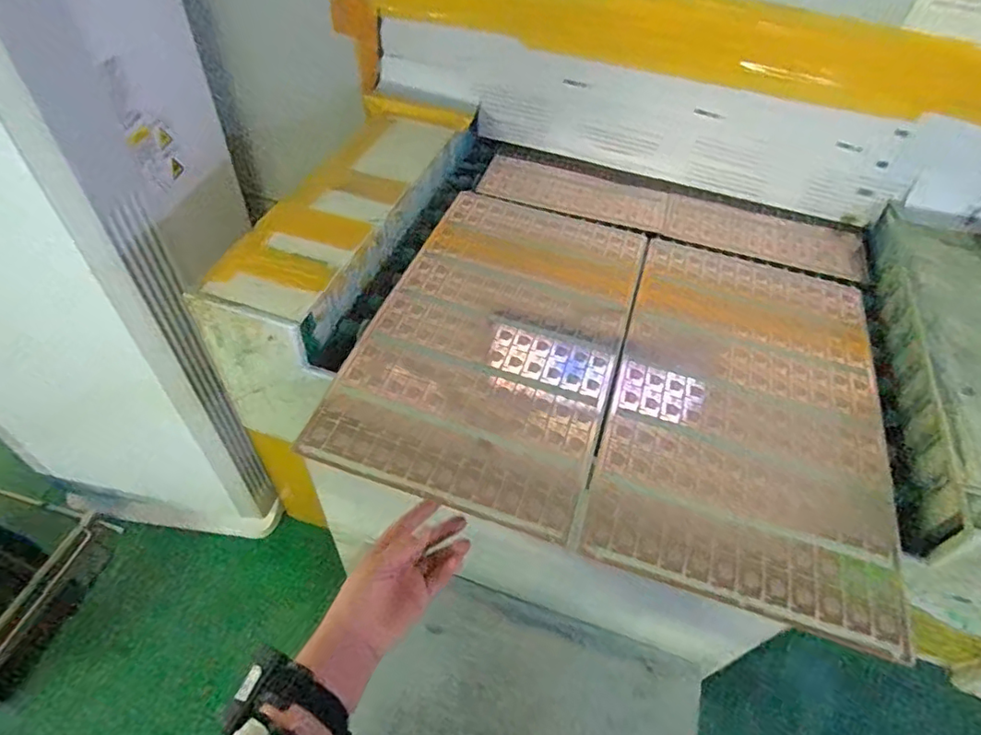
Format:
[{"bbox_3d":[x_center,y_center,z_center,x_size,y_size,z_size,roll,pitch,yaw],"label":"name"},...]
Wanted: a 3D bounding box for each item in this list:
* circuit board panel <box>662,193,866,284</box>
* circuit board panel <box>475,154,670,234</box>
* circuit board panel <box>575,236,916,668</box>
[{"bbox_3d":[0.430,-0.211,0.883,0.301,0.009,0.125,17,50,8],"label":"circuit board panel"},{"bbox_3d":[0.141,-0.300,0.946,0.303,0.020,0.142,16,50,8],"label":"circuit board panel"},{"bbox_3d":[0.308,0.027,0.672,0.297,0.009,0.520,17,50,9],"label":"circuit board panel"}]

